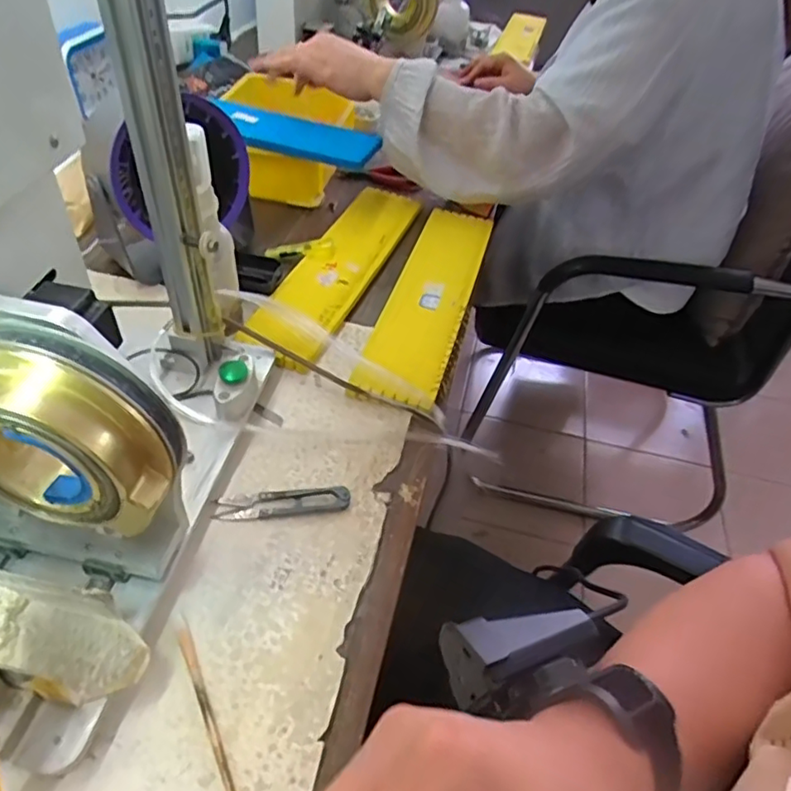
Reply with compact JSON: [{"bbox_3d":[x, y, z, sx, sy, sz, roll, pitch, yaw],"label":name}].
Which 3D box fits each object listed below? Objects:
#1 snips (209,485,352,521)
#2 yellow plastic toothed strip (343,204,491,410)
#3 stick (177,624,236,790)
[{"bbox_3d":[-0.086,0.082,0.460,0.100,0.009,0.020,-4,48,-10],"label":"snips"},{"bbox_3d":[0.044,-0.120,0.651,0.078,0.025,0.343,15,48,7],"label":"yellow plastic toothed strip"},{"bbox_3d":[-0.105,0.202,0.349,0.008,0.004,0.146,-18,52,-22],"label":"stick"}]

